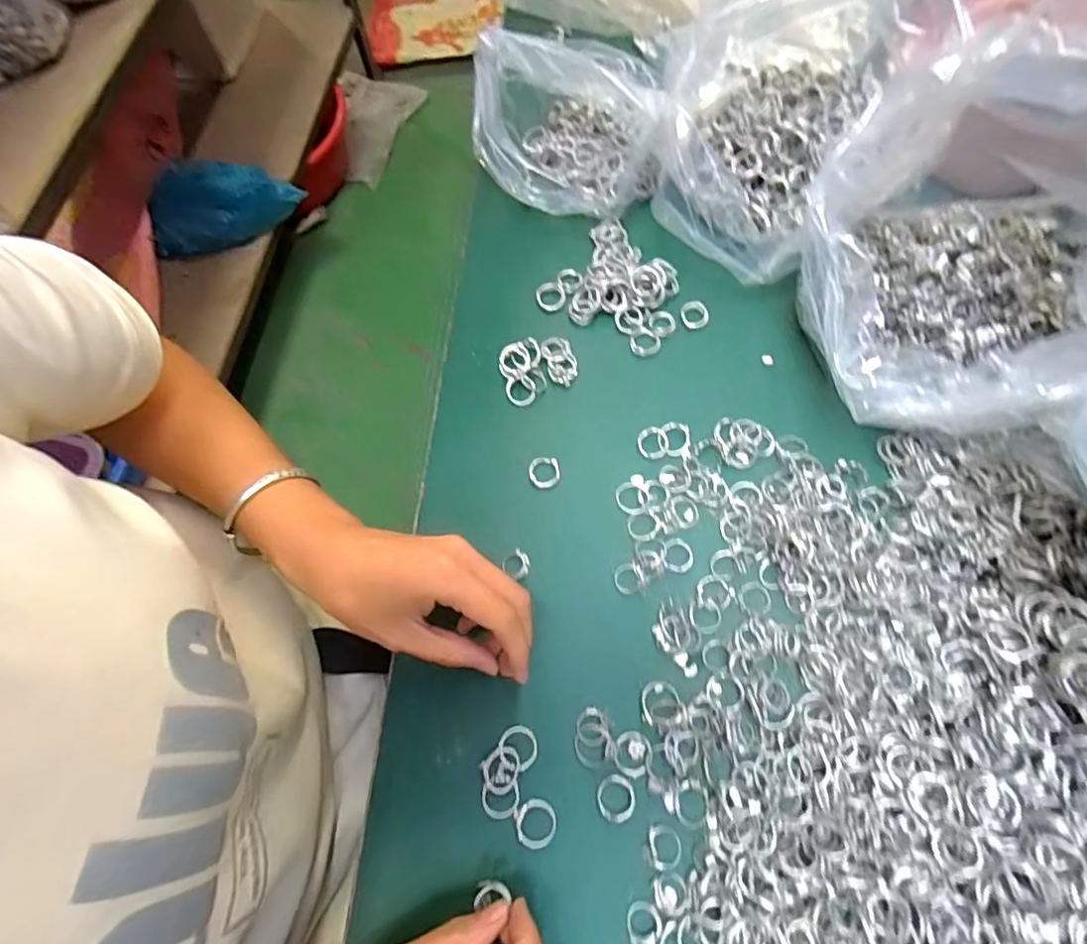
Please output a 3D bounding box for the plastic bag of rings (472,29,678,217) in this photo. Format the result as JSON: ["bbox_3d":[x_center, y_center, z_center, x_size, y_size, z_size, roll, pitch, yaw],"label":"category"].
[{"bbox_3d":[0.019,-0.272,0.437,0.142,0.081,0.126,-10,68,-4],"label":"plastic bag of rings"}]

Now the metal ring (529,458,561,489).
[{"bbox_3d":[0.000,0.000,0.380,0.021,0.004,0.022,0,68,1],"label":"metal ring"}]

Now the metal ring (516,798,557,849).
[{"bbox_3d":[-0.004,0.191,0.304,0.021,0.004,0.024,-9,68,-3],"label":"metal ring"}]

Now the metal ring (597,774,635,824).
[{"bbox_3d":[0.040,0.179,0.307,0.021,0.004,0.023,0,68,1],"label":"metal ring"}]

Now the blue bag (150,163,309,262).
[{"bbox_3d":[-0.616,-0.513,1.072,0.274,0.119,0.119,-9,69,-2],"label":"blue bag"}]

